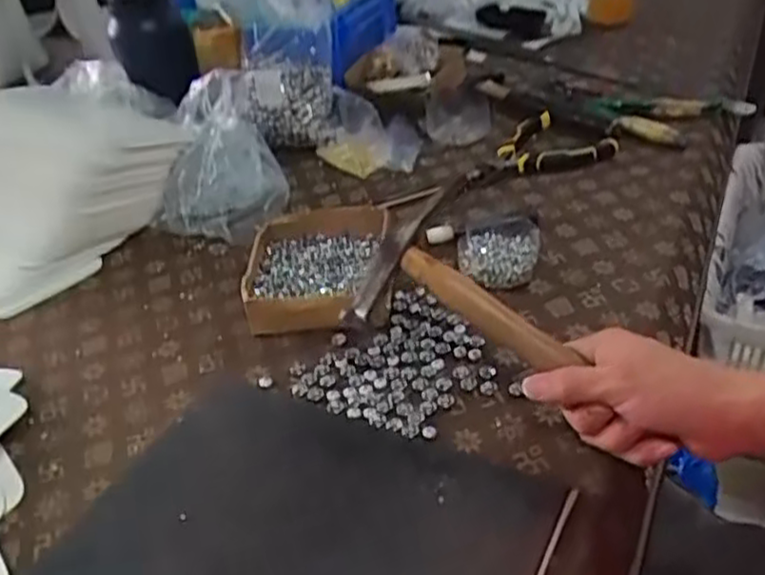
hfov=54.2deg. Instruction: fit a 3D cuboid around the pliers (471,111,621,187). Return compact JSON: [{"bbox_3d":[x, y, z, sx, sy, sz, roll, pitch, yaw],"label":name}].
[{"bbox_3d":[0.168,-0.163,0.868,0.175,0.022,0.112,-13,37,-8],"label":"pliers"}]

